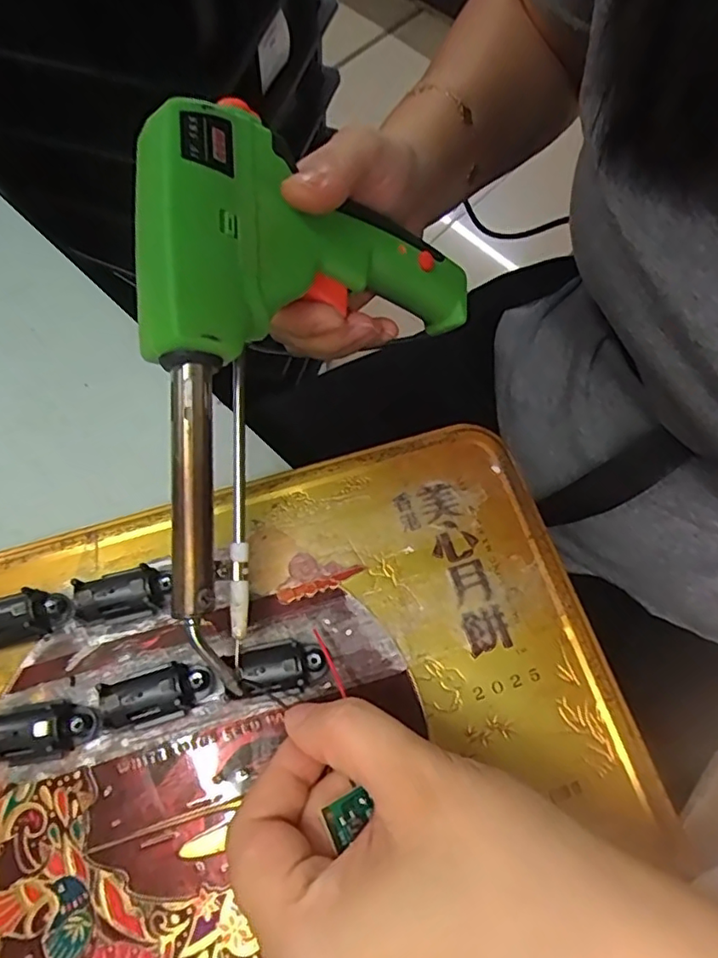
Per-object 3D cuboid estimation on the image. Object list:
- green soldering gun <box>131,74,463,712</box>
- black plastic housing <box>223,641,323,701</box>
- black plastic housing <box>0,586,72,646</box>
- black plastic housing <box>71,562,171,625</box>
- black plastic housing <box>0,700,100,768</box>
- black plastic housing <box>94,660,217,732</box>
[{"bbox_3d":[-0.040,-0.052,0.209,0.032,0.126,0.188,-1,48,47],"label":"green soldering gun"},{"bbox_3d":[-0.027,0.063,0.198,0.030,0.015,0.017,-7,67,-3],"label":"black plastic housing"},{"bbox_3d":[-0.121,0.048,0.207,0.035,0.013,0.017,-15,68,-6],"label":"black plastic housing"},{"bbox_3d":[-0.083,0.041,0.210,0.032,0.013,0.015,-13,68,-5],"label":"black plastic housing"},{"bbox_3d":[-0.104,0.082,0.192,0.034,0.015,0.017,-10,67,-4],"label":"black plastic housing"},{"bbox_3d":[-0.066,0.071,0.196,0.034,0.014,0.017,-17,68,-7],"label":"black plastic housing"}]

